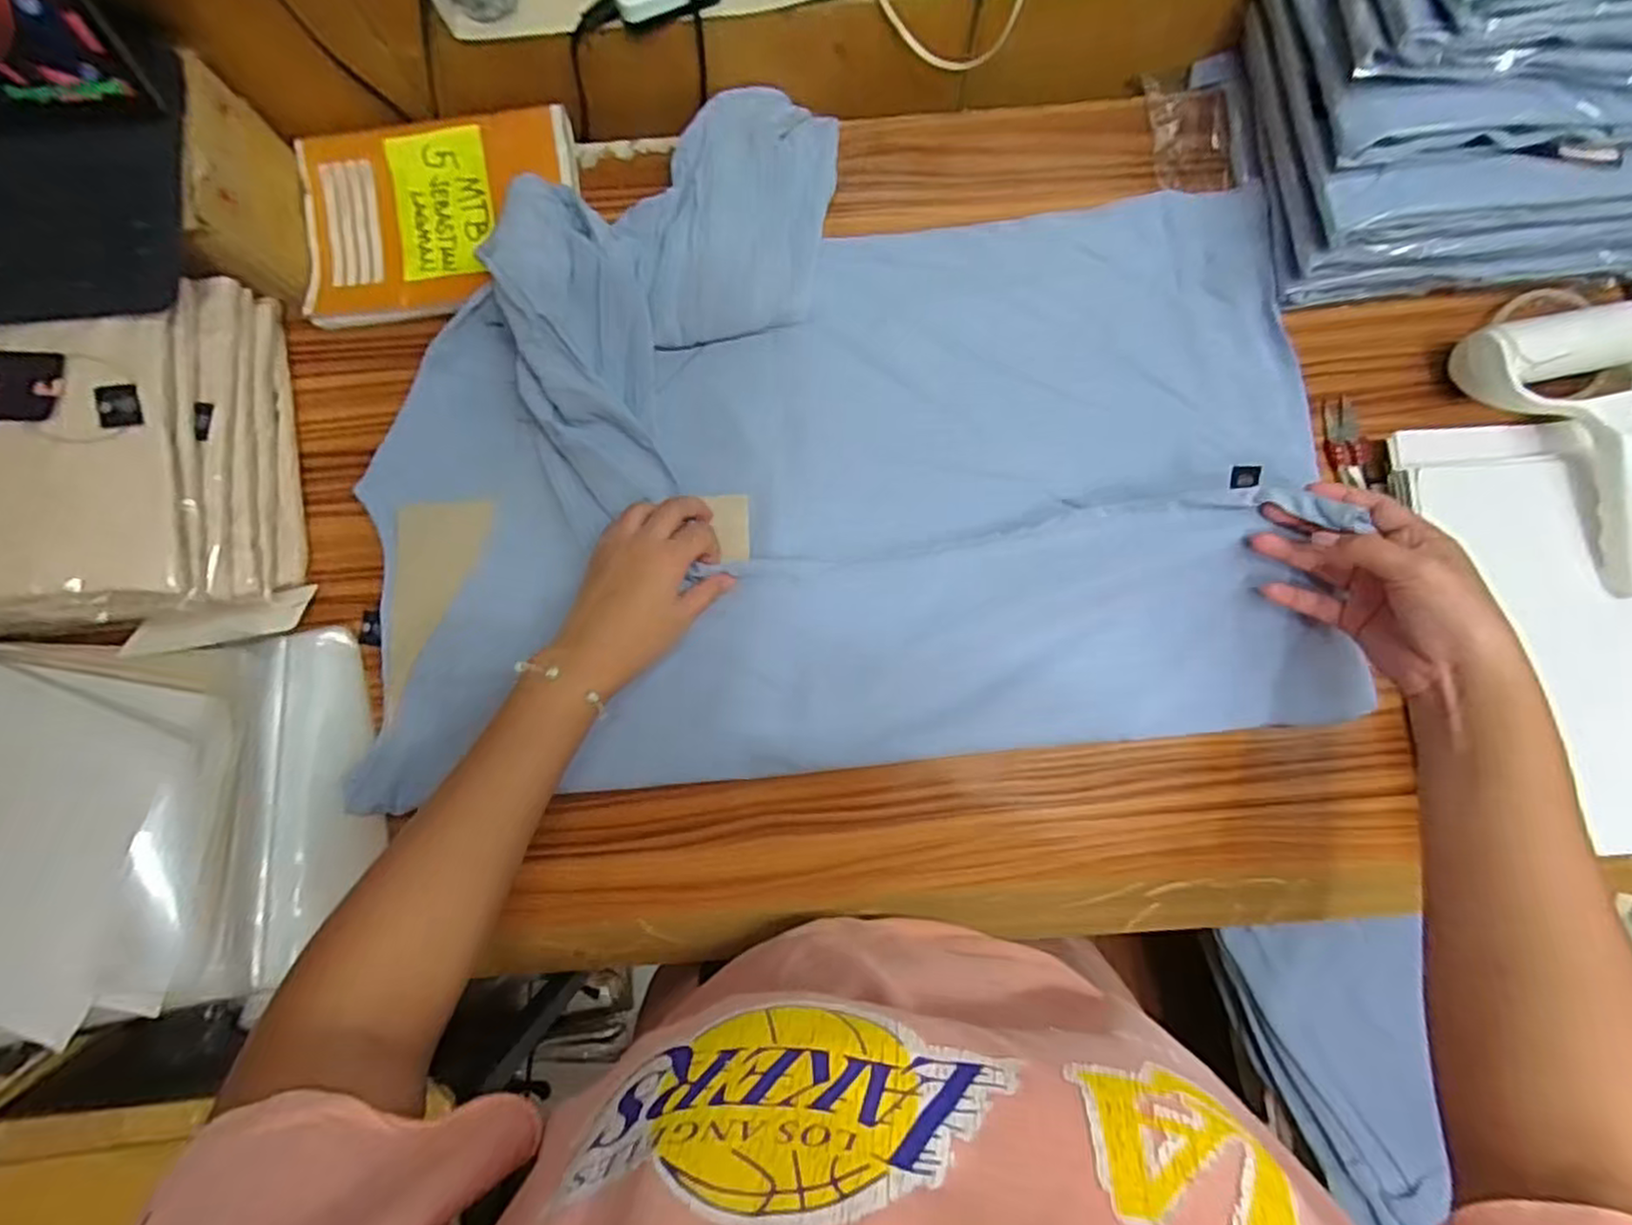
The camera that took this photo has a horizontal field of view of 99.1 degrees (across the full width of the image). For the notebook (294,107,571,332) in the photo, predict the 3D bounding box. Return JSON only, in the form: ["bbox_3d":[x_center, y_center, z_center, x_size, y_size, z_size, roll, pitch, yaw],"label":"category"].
[{"bbox_3d":[-0.279,-0.296,0.516,0.201,0.022,0.137,-9,83,0],"label":"notebook"}]

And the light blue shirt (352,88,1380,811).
[{"bbox_3d":[0.008,-0.125,0.485,0.651,0.060,0.457,-6,84,-1],"label":"light blue shirt"}]

